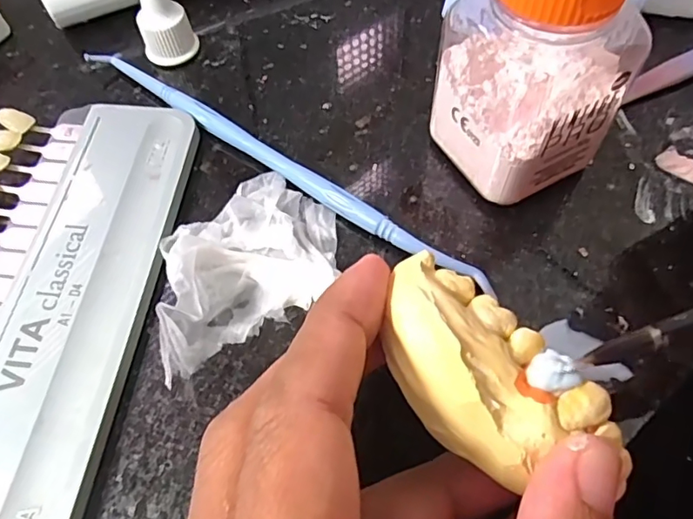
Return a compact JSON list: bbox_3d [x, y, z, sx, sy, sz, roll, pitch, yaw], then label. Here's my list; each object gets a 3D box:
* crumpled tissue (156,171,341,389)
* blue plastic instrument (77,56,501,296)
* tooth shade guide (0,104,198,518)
[{"bbox_3d":[-0.031,-0.001,0.145,0.046,0.017,0.062,38,68,23],"label":"crumpled tissue"},{"bbox_3d":[-0.026,-0.033,0.170,0.161,0.008,0.007,32,67,19],"label":"blue plastic instrument"},{"bbox_3d":[-0.089,0.013,0.145,0.067,0.010,0.144,3,61,5],"label":"tooth shade guide"}]

